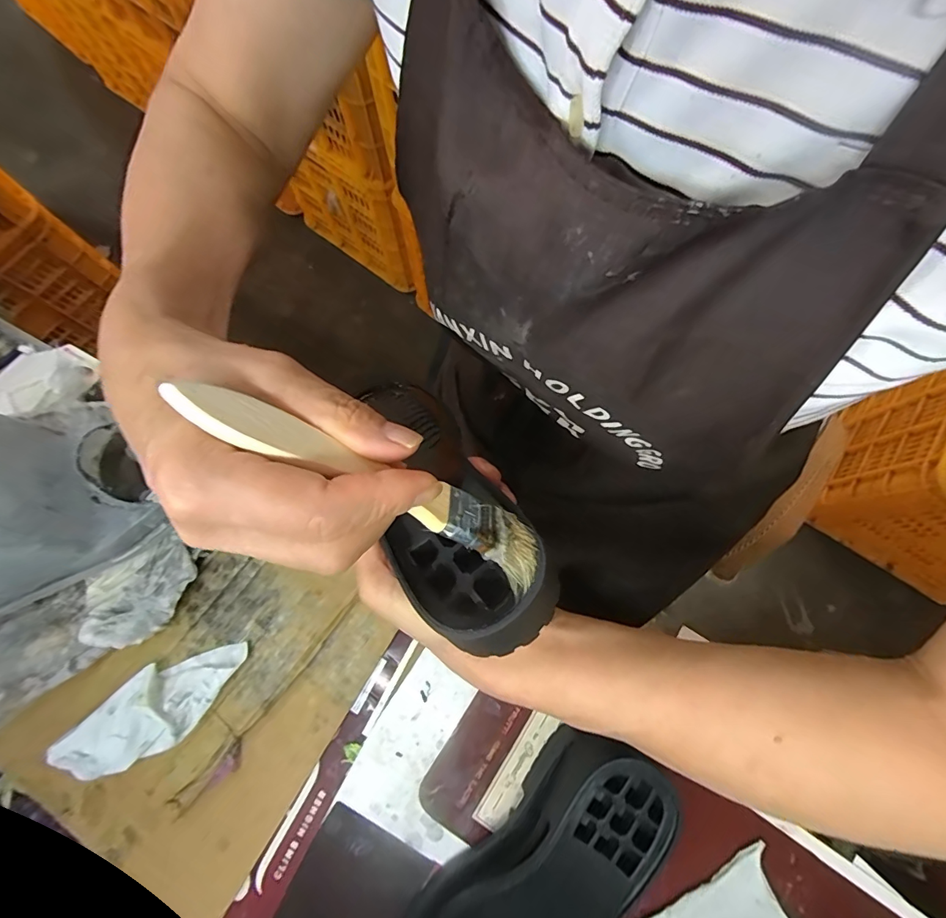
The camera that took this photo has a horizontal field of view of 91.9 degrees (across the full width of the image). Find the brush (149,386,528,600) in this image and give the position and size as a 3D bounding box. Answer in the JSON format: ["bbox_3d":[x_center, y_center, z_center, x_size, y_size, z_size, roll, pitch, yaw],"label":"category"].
[{"bbox_3d":[-0.033,0.010,0.167,0.141,0.017,0.027,29,76,-26],"label":"brush"}]

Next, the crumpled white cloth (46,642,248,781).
[{"bbox_3d":[-0.234,0.185,0.340,0.131,0.029,0.055,-28,78,-6],"label":"crumpled white cloth"}]

